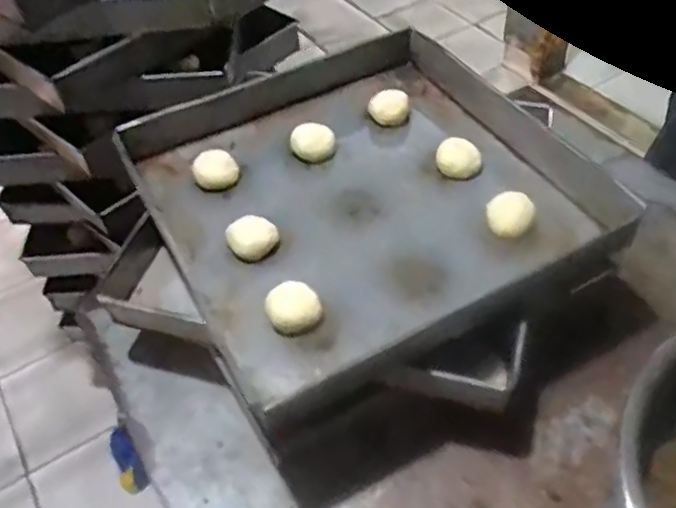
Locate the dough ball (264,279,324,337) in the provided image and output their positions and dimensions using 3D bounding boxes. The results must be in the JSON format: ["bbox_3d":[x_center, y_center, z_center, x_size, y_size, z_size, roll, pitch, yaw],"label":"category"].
[{"bbox_3d":[-0.045,0.059,0.676,0.054,0.040,0.051,-3,49,4],"label":"dough ball"}]

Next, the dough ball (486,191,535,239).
[{"bbox_3d":[0.199,-0.046,0.748,0.051,0.033,0.042,10,51,15],"label":"dough ball"}]

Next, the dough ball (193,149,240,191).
[{"bbox_3d":[-0.155,-0.106,0.825,0.054,0.027,0.053,-3,49,4],"label":"dough ball"}]

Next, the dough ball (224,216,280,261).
[{"bbox_3d":[-0.099,-0.019,0.744,0.055,0.031,0.045,-30,53,-19],"label":"dough ball"}]

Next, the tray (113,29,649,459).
[{"bbox_3d":[0.027,-0.083,0.785,0.470,0.061,0.514,-26,51,-15],"label":"tray"}]

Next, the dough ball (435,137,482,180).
[{"bbox_3d":[0.152,-0.121,0.819,0.054,0.028,0.050,-3,49,4],"label":"dough ball"}]

